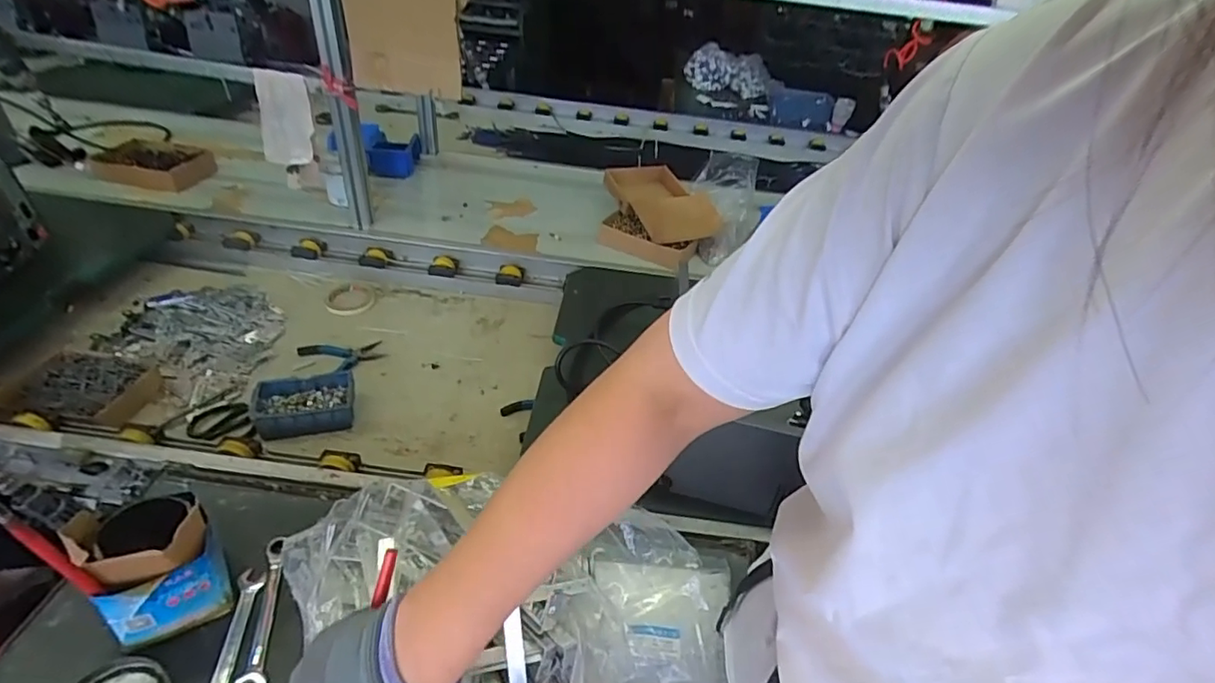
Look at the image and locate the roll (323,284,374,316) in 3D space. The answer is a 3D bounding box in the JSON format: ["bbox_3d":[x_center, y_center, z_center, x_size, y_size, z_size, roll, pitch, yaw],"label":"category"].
[{"bbox_3d":[-0.538,-0.088,1.215,0.097,0.012,0.097,5,38,-4],"label":"roll"}]

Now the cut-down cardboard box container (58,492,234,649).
[{"bbox_3d":[-0.455,0.224,0.591,0.100,0.134,0.104,-23,47,-32],"label":"cut-down cardboard box container"}]

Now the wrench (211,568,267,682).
[{"bbox_3d":[-0.389,0.312,0.599,0.035,0.015,0.162,-3,39,-12],"label":"wrench"}]

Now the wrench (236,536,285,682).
[{"bbox_3d":[-0.368,0.287,0.623,0.027,0.013,0.171,-3,40,-13],"label":"wrench"}]

